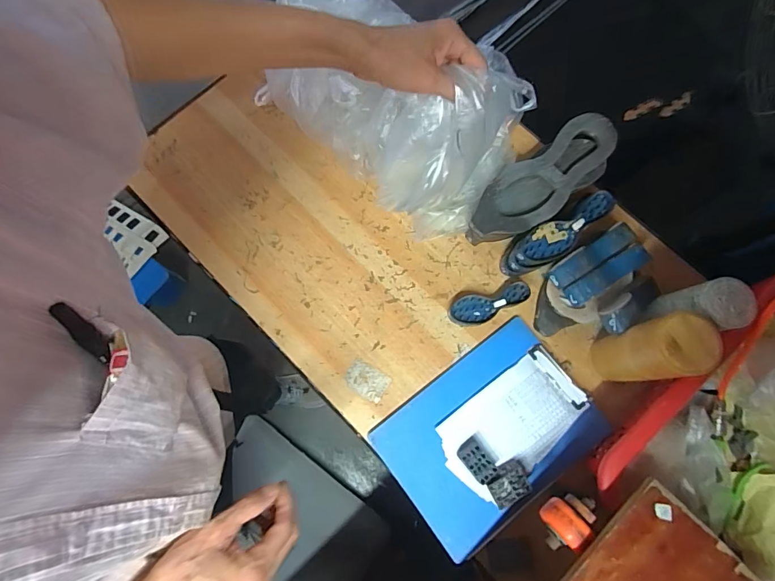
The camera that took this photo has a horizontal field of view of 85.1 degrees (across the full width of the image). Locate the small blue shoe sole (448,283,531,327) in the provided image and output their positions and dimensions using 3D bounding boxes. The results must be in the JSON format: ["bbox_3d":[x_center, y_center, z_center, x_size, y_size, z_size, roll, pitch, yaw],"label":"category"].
[{"bbox_3d":[0.171,0.023,0.708,0.133,0.025,0.056,-12,76,-3],"label":"small blue shoe sole"}]

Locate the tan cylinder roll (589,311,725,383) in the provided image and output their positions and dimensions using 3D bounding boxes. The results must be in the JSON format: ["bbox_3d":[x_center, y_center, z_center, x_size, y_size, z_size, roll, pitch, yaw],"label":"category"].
[{"bbox_3d":[0.354,0.087,0.590,0.069,0.207,0.073,0,76,0],"label":"tan cylinder roll"}]

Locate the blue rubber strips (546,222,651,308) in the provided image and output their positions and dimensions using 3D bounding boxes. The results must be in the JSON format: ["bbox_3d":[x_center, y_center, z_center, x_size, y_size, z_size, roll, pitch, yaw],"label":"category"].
[{"bbox_3d":[0.323,-0.036,0.643,0.152,0.036,0.080,-32,78,-8],"label":"blue rubber strips"}]

